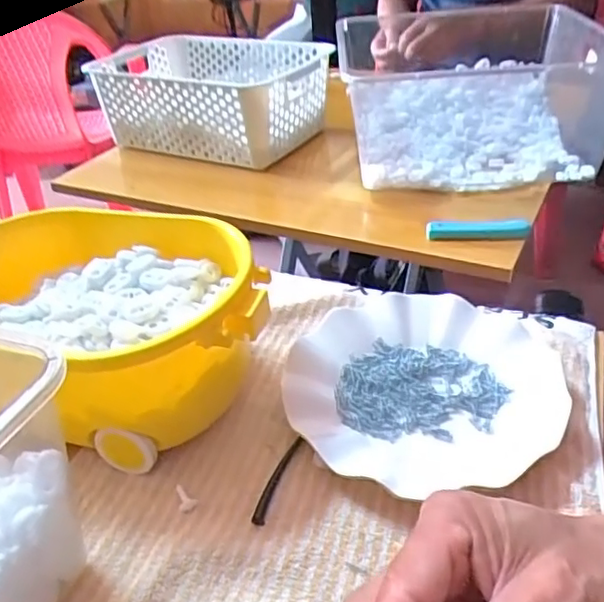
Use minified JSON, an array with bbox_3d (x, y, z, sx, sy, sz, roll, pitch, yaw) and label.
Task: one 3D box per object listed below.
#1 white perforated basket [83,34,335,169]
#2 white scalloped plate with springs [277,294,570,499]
[{"bbox_3d":[-0.120,-0.286,0.856,0.304,0.116,0.222,16,40,28],"label":"white perforated basket"},{"bbox_3d":[0.085,0.053,0.426,0.181,0.024,0.172,2,35,10],"label":"white scalloped plate with springs"}]

